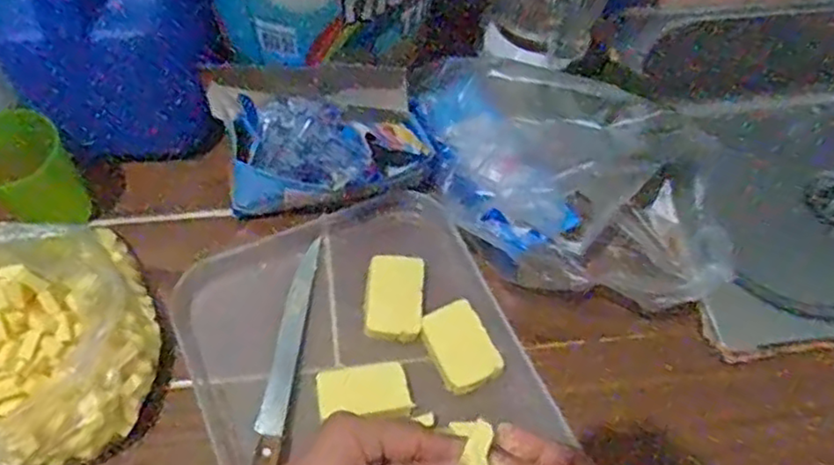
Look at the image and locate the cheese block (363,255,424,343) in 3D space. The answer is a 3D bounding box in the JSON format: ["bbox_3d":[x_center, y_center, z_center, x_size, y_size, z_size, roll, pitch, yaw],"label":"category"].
[{"bbox_3d":[-0.018,0.052,0.533,0.046,0.015,0.065,5,60,-1],"label":"cheese block"}]

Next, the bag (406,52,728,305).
[{"bbox_3d":[0.127,-0.038,0.557,0.285,0.078,0.181,15,61,5],"label":"bag"}]

